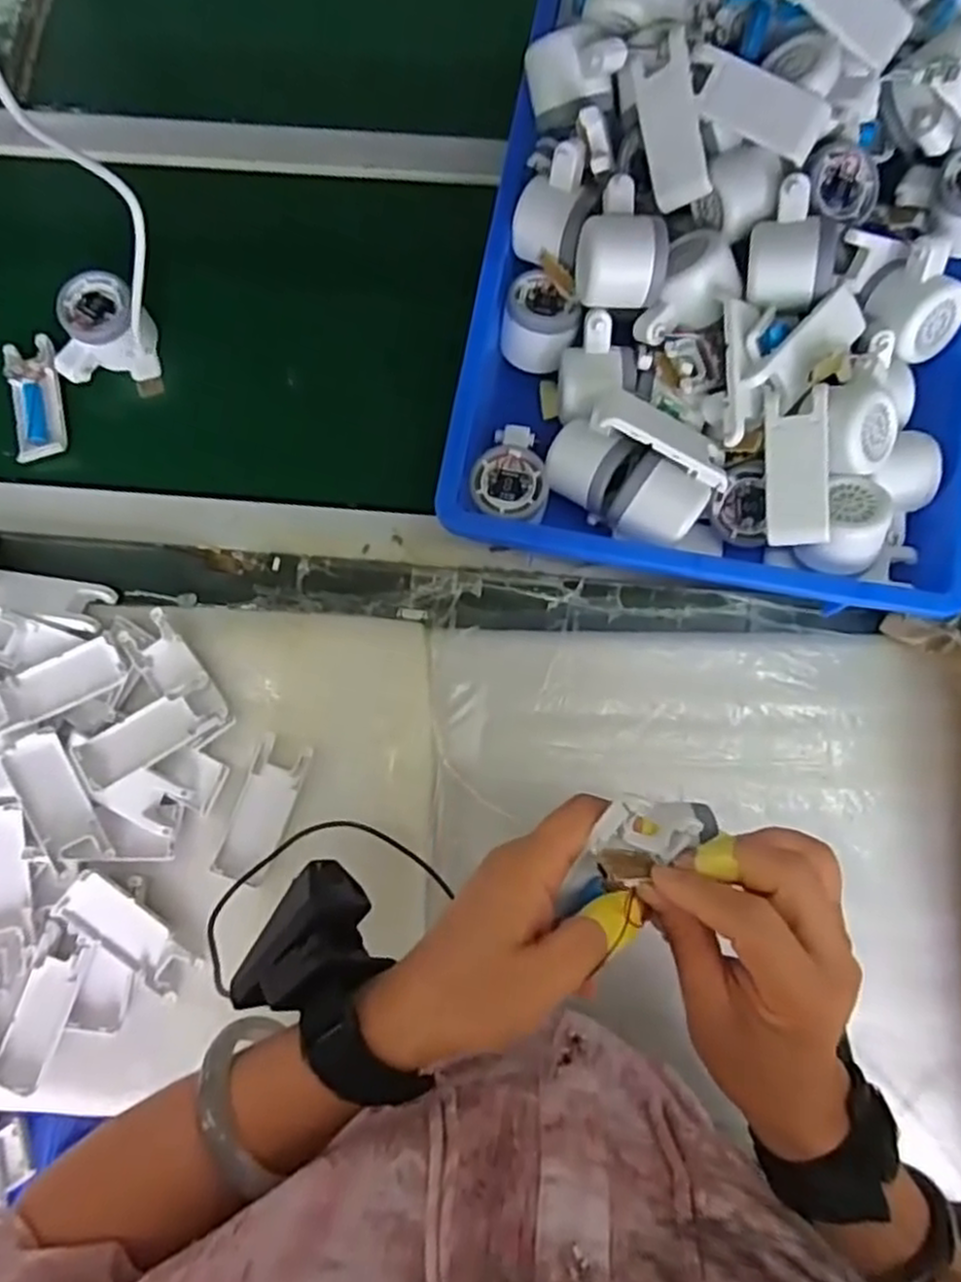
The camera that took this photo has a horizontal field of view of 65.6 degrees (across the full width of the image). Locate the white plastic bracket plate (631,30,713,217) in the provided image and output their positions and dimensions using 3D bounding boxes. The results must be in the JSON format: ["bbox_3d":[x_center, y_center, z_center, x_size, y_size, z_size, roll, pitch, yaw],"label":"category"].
[{"bbox_3d":[0.133,-0.360,0.519,0.039,0.012,0.104,-5,107,34],"label":"white plastic bracket plate"}]

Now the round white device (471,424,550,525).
[{"bbox_3d":[0.024,-0.121,0.564,0.055,0.049,0.078,9,80,3],"label":"round white device"}]

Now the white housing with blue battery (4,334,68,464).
[{"bbox_3d":[-0.362,-0.197,0.606,0.039,0.013,0.102,-15,79,-3],"label":"white housing with blue battery"}]

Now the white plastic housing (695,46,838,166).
[{"bbox_3d":[0.188,-0.365,0.509,0.101,0.012,0.042,32,98,5],"label":"white plastic housing"}]

